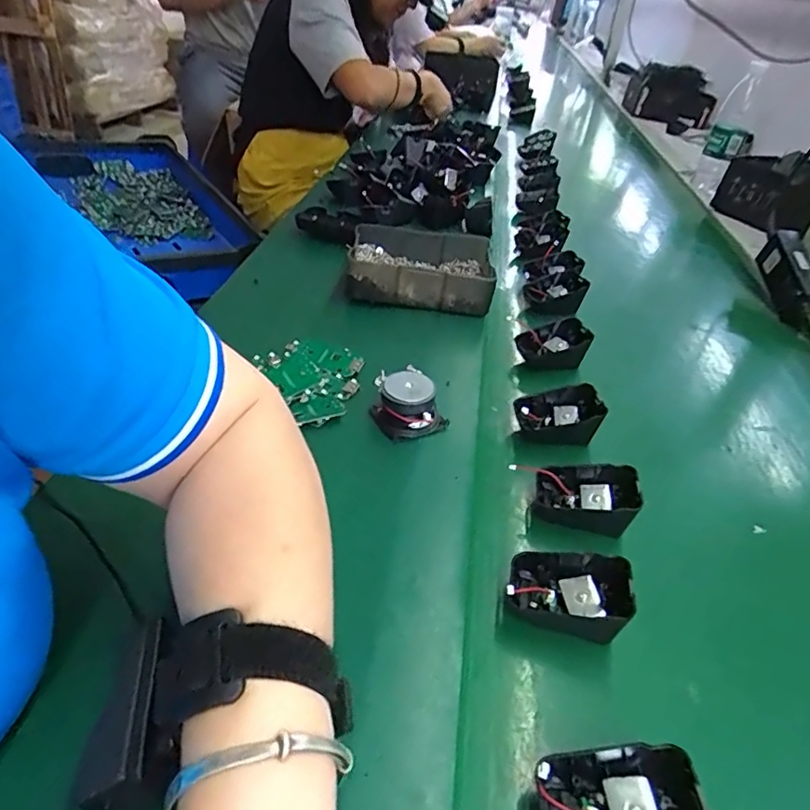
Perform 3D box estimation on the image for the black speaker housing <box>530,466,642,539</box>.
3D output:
[{"bbox_3d":[0.129,0.064,0.403,0.066,0.035,0.046,10,39,10],"label":"black speaker housing"}]

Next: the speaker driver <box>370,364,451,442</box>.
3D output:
[{"bbox_3d":[0.003,-0.002,0.459,0.054,0.036,0.050,-15,42,-20],"label":"speaker driver"}]

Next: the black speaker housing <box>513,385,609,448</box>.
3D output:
[{"bbox_3d":[0.128,0.005,0.474,0.073,0.038,0.053,-3,39,-7],"label":"black speaker housing"}]

